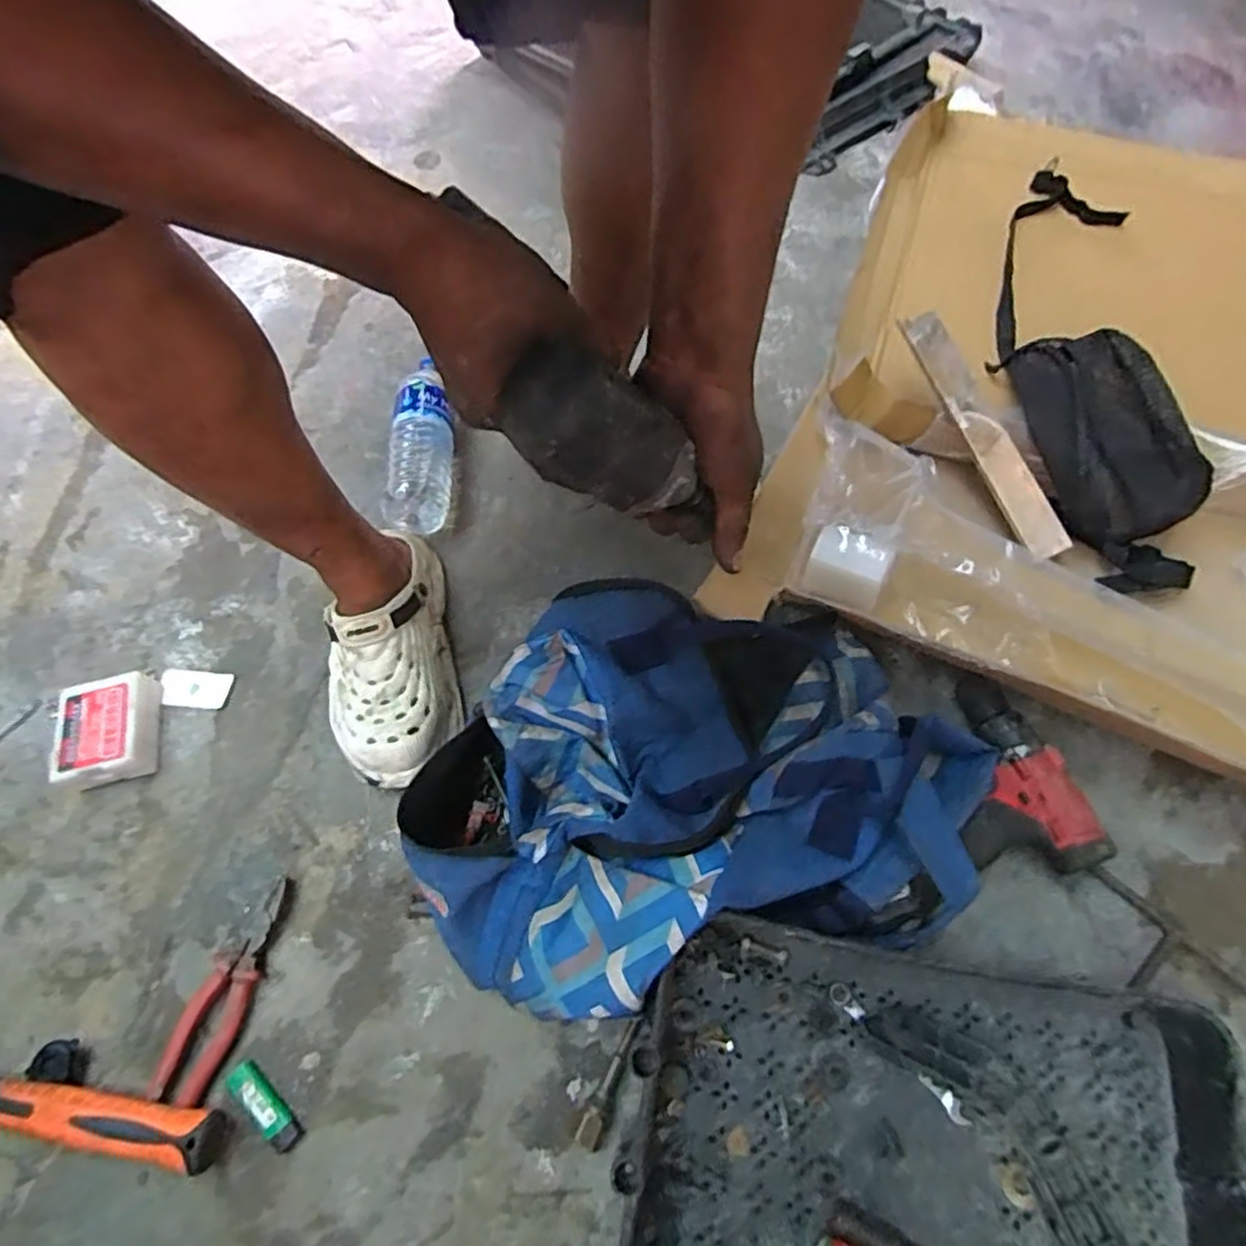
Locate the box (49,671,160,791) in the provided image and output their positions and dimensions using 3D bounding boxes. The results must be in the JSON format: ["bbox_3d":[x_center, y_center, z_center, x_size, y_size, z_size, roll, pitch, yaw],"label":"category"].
[{"bbox_3d":[-0.548,0.115,0.745,0.093,0.043,0.108,-18,64,-6],"label":"box"}]

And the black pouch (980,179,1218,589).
[{"bbox_3d":[0.543,-0.334,0.834,0.174,0.107,0.627,7,65,7],"label":"black pouch"}]

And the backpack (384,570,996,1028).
[{"bbox_3d":[0.043,0.143,0.642,0.448,0.150,0.345,-9,58,-2],"label":"backpack"}]

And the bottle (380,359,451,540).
[{"bbox_3d":[-0.249,-0.219,0.886,0.071,0.073,0.243,-4,64,1],"label":"bottle"}]

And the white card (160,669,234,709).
[{"bbox_3d":[-0.480,0.073,0.785,0.072,0.009,0.043,2,64,4],"label":"white card"}]

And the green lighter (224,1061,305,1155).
[{"bbox_3d":[-0.307,0.415,0.603,0.083,0.013,0.024,38,72,19],"label":"green lighter"}]

